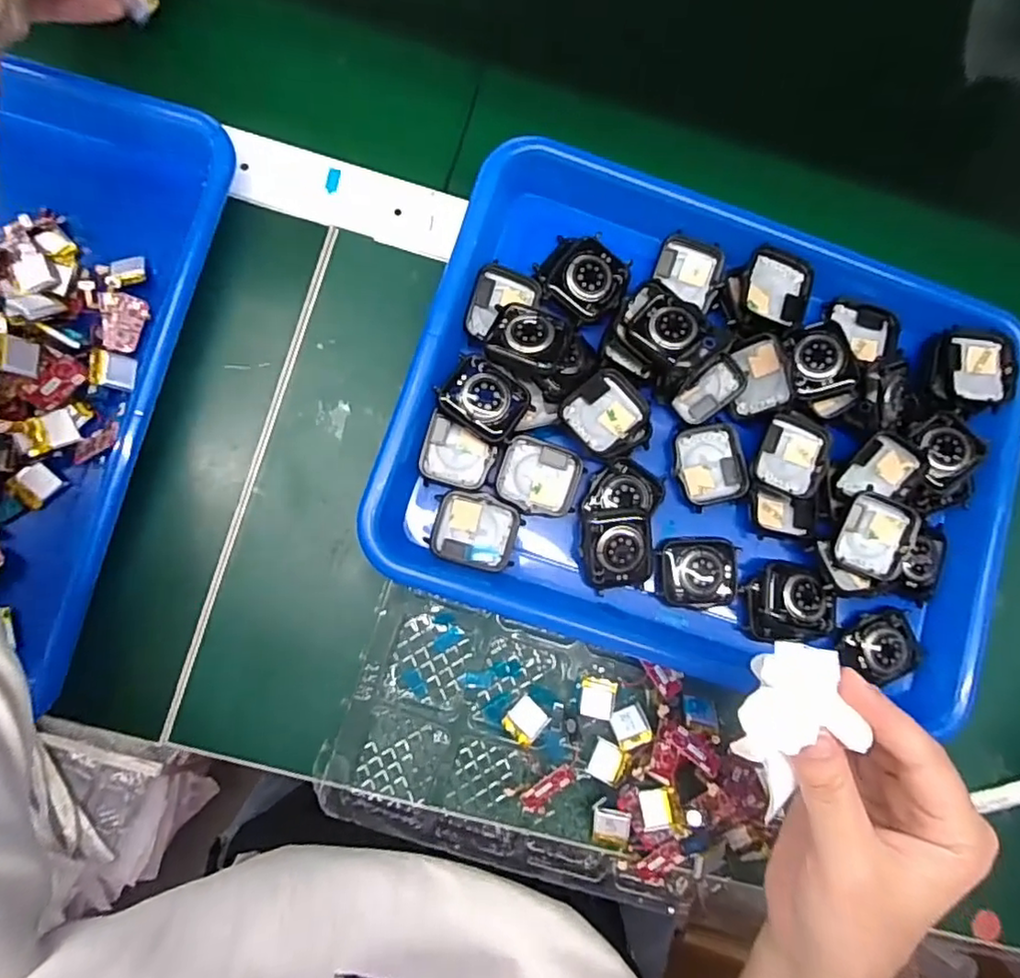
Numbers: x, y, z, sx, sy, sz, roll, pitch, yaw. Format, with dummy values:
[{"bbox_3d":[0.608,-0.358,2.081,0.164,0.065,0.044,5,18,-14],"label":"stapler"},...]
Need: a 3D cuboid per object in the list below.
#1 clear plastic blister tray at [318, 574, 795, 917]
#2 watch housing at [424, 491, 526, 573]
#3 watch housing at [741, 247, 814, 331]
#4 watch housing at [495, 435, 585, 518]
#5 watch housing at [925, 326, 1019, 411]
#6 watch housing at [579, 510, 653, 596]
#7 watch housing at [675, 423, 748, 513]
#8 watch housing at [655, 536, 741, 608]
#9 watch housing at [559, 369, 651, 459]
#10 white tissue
[{"bbox_3d":[0.024,0.140,0.330,0.222,0.025,0.117,18,82,-3],"label":"clear plastic blister tray"},{"bbox_3d":[-0.018,0.022,0.325,0.044,0.007,0.037,17,82,-3],"label":"watch housing"},{"bbox_3d":[0.145,-0.108,0.342,0.036,0.011,0.042,16,82,-3],"label":"watch housing"},{"bbox_3d":[0.016,-0.006,0.332,0.043,0.015,0.037,13,82,-4],"label":"watch housing"},{"bbox_3d":[0.260,-0.067,0.355,0.043,0.009,0.046,5,83,-5],"label":"watch housing"},{"bbox_3d":[0.056,0.032,0.330,0.037,0.012,0.041,-3,100,-5],"label":"watch housing"},{"bbox_3d":[0.108,-0.013,0.345,0.035,0.006,0.042,-14,85,-7],"label":"watch housing"},{"bbox_3d":[0.101,0.044,0.336,0.043,0.007,0.037,-3,83,-6],"label":"watch housing"},{"bbox_3d":[0.053,-0.038,0.334,0.043,0.012,0.044,-42,89,-9],"label":"watch housing"},{"bbox_3d":[0.111,0.095,0.246,0.037,0.025,0.067,9,84,0],"label":"white tissue"}]

